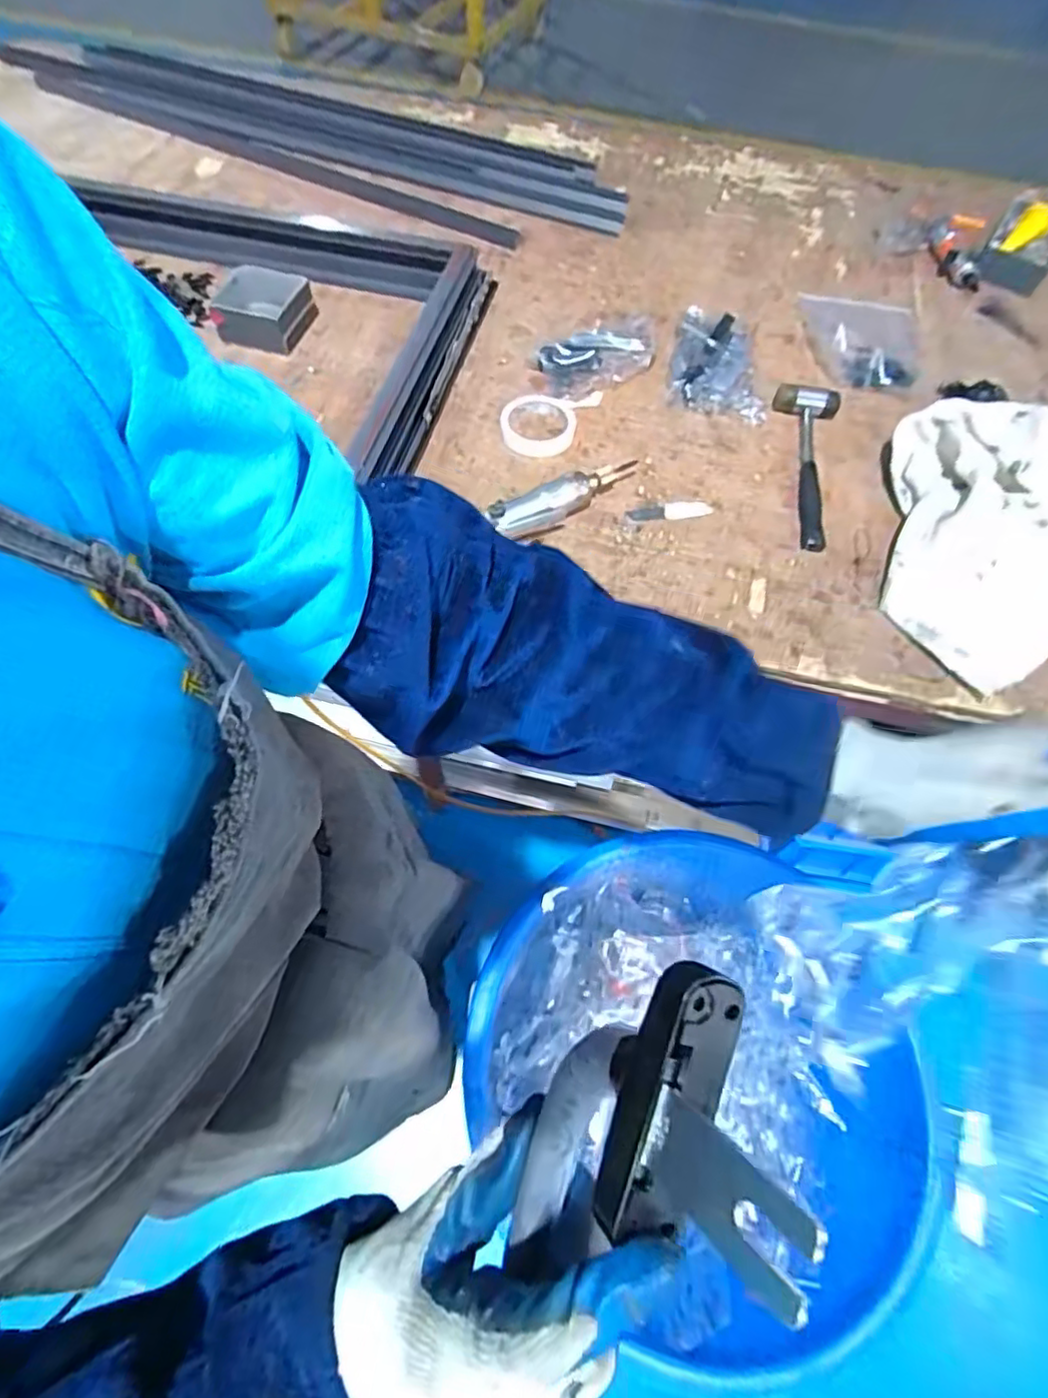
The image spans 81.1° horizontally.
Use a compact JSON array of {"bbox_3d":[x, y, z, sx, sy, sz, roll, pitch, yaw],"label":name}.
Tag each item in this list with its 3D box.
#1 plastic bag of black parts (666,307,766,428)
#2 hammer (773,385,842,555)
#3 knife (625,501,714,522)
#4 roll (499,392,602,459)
[{"bbox_3d":[0.277,-0.480,0.873,0.133,0.034,0.192,8,61,2],"label":"plastic bag of black parts"},{"bbox_3d":[0.354,-0.304,0.784,0.080,0.030,0.276,15,61,5],"label":"hammer"},{"bbox_3d":[0.180,-0.232,0.758,0.108,0.004,0.029,-5,61,-6],"label":"knife"},{"bbox_3d":[0.031,-0.383,0.817,0.096,0.021,0.151,25,63,11],"label":"roll"}]

